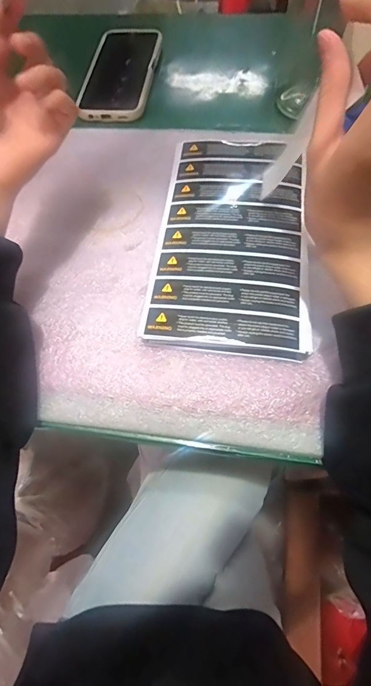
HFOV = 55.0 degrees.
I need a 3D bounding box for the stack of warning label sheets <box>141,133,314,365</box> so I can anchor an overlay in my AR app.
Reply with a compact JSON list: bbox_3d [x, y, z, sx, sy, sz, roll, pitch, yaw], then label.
[{"bbox_3d":[0.045,-0.096,0.322,0.137,0.023,0.219,5,67,5],"label":"stack of warning label sheets"}]

